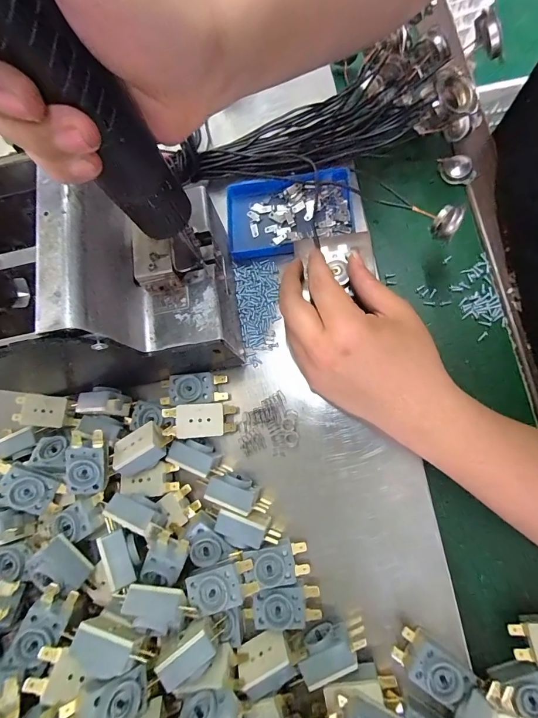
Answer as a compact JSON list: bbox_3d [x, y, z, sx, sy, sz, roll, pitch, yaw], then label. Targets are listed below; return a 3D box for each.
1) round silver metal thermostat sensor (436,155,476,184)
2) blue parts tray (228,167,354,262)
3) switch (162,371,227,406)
[{"bbox_3d":[0.179,-0.180,0.325,0.030,0.011,0.028,-9,103,24],"label":"round silver metal thermostat sensor"},{"bbox_3d":[0.018,-0.137,0.317,0.113,0.027,0.072,-13,77,4],"label":"blue parts tray"},{"bbox_3d":[-0.065,0.025,0.293,0.056,0.015,0.027,-7,77,6],"label":"switch"}]

